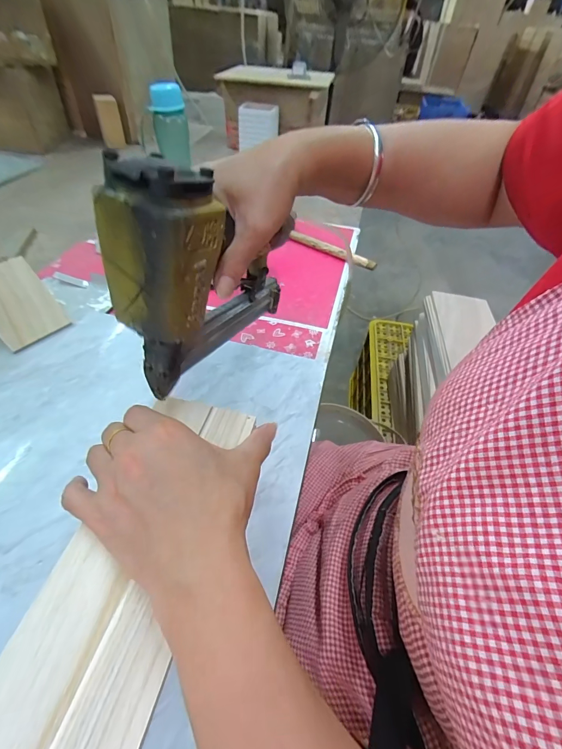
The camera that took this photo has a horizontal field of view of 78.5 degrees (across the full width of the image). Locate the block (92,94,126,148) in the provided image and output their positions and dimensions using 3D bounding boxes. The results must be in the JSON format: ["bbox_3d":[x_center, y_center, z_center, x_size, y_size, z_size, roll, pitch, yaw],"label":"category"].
[{"bbox_3d":[-0.585,-0.866,1.183,0.073,0.195,0.026,-14,79,-18],"label":"block"}]

